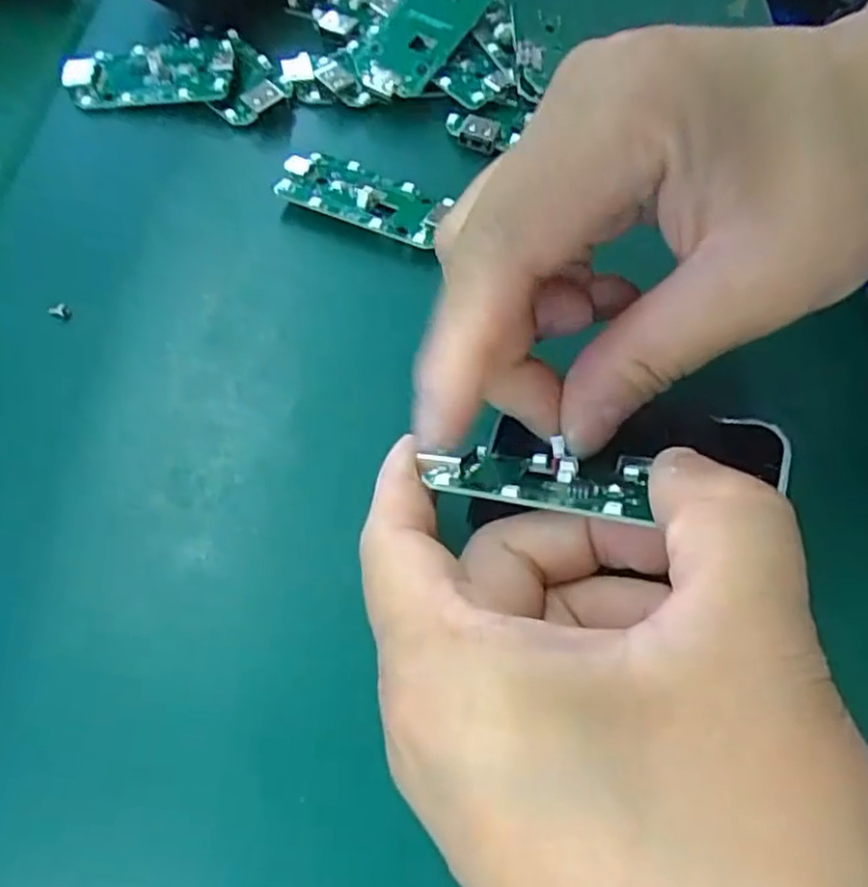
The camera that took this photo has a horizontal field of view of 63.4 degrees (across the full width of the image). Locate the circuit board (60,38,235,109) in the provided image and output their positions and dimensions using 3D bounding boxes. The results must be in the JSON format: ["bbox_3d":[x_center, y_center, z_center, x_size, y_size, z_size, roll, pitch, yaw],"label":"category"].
[{"bbox_3d":[-0.108,-0.142,0.267,0.065,0.006,0.033,-6,65,4],"label":"circuit board"}]

